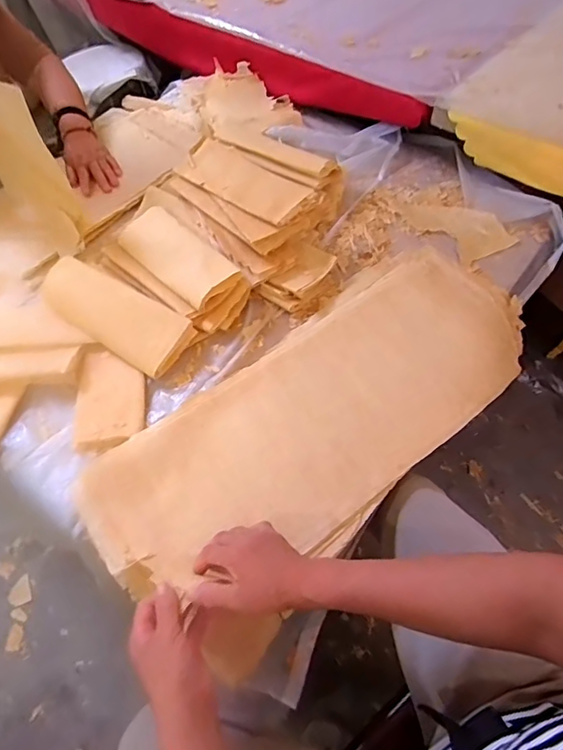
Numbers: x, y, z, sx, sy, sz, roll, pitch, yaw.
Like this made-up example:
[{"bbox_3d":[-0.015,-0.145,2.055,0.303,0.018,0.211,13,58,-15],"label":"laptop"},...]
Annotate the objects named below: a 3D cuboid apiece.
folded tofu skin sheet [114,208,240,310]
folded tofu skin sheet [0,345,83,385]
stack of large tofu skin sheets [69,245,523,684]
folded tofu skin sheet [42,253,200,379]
[{"bbox_3d":[-0.194,-0.219,0.882,0.101,0.015,0.299,-47,57,-3],"label":"folded tofu skin sheet"},{"bbox_3d":[-0.451,-0.011,0.790,0.254,0.024,0.069,-7,56,1],"label":"folded tofu skin sheet"},{"bbox_3d":[0.084,0.058,0.719,0.706,0.059,0.321,-35,64,-19],"label":"stack of large tofu skin sheets"},{"bbox_3d":[-0.283,-0.107,0.820,0.282,0.043,0.104,28,63,22],"label":"folded tofu skin sheet"}]

